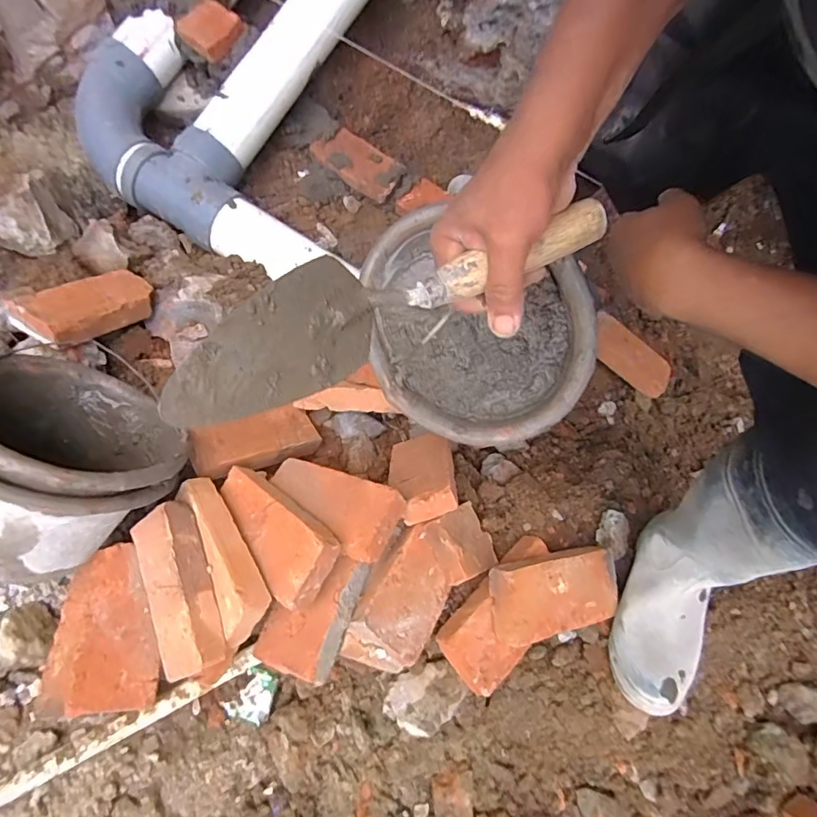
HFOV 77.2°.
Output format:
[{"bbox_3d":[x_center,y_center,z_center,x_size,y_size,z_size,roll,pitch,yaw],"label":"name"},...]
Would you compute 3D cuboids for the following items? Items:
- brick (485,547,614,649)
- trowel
[{"bbox_3d":[0.198,0.238,0.665,0.184,0.046,0.093,-3,75,-26],"label":"brick"},{"bbox_3d":[-0.009,-0.073,0.335,0.299,0.057,0.061,-25,78,-14],"label":"trowel"}]

